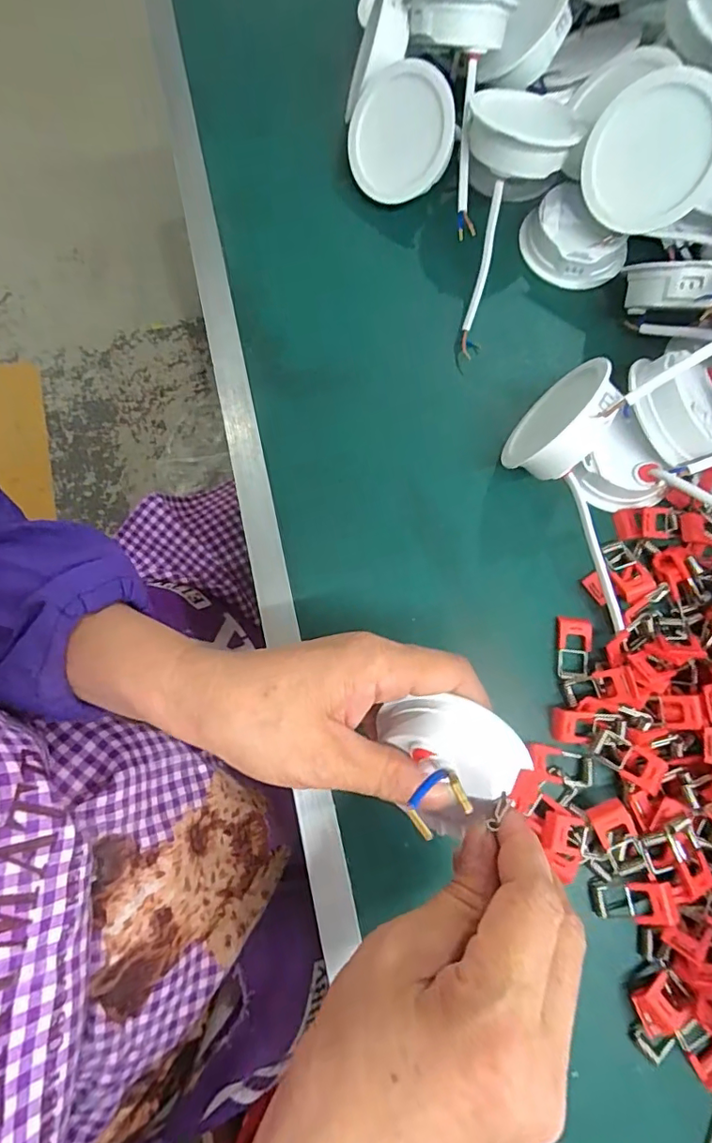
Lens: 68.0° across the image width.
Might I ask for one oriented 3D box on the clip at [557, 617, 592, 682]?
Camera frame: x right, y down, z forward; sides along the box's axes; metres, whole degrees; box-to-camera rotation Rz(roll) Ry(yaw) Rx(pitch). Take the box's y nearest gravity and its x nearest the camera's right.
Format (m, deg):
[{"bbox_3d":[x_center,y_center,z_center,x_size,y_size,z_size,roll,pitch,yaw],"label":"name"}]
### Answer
[{"bbox_3d":[0.123,0.044,0.298,0.018,0.008,0.035,5,77,0],"label":"clip"}]

